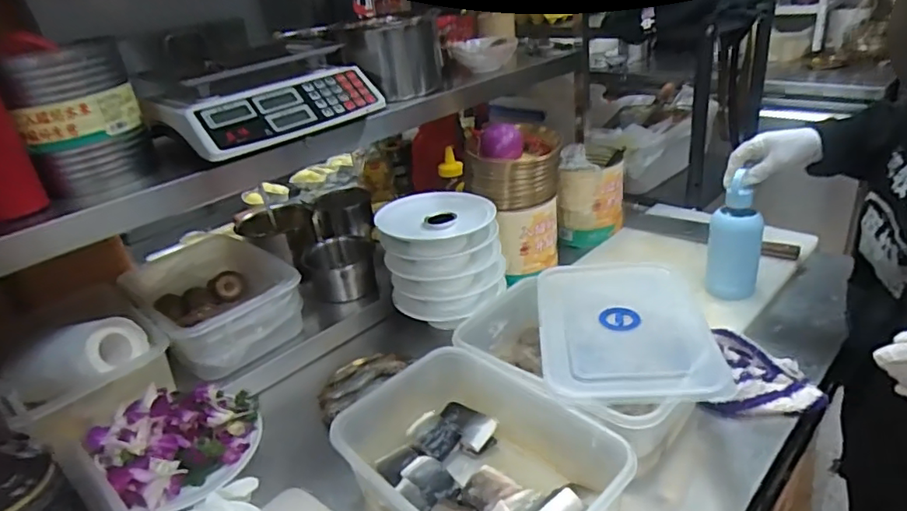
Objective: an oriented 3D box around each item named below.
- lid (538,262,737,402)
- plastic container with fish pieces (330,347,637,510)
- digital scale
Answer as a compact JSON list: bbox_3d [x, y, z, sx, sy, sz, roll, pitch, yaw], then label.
[{"bbox_3d":[0.225,0.088,0.777,0.211,0.021,0.289,-4,28,7],"label":"lid"},{"bbox_3d":[0.027,0.247,0.665,0.204,0.119,0.304,-30,35,-36],"label":"plastic container with fish pieces"},{"bbox_3d":[-0.285,-0.235,0.854,0.287,0.088,0.263,-27,34,-32],"label":"digital scale"}]

